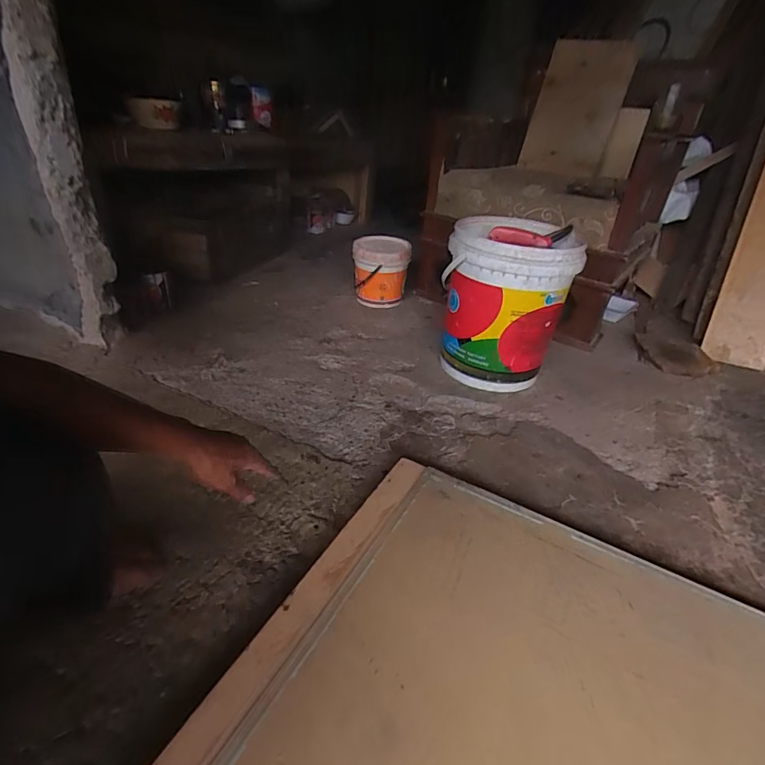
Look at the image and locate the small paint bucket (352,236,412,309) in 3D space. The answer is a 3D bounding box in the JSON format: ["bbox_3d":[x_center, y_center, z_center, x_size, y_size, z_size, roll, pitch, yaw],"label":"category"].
[{"bbox_3d":[-0.008,-0.374,1.507,0.180,0.207,0.176,3,33,-2],"label":"small paint bucket"}]

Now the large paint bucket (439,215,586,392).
[{"bbox_3d":[0.302,-0.195,1.118,0.276,0.365,0.292,13,34,14],"label":"large paint bucket"}]

